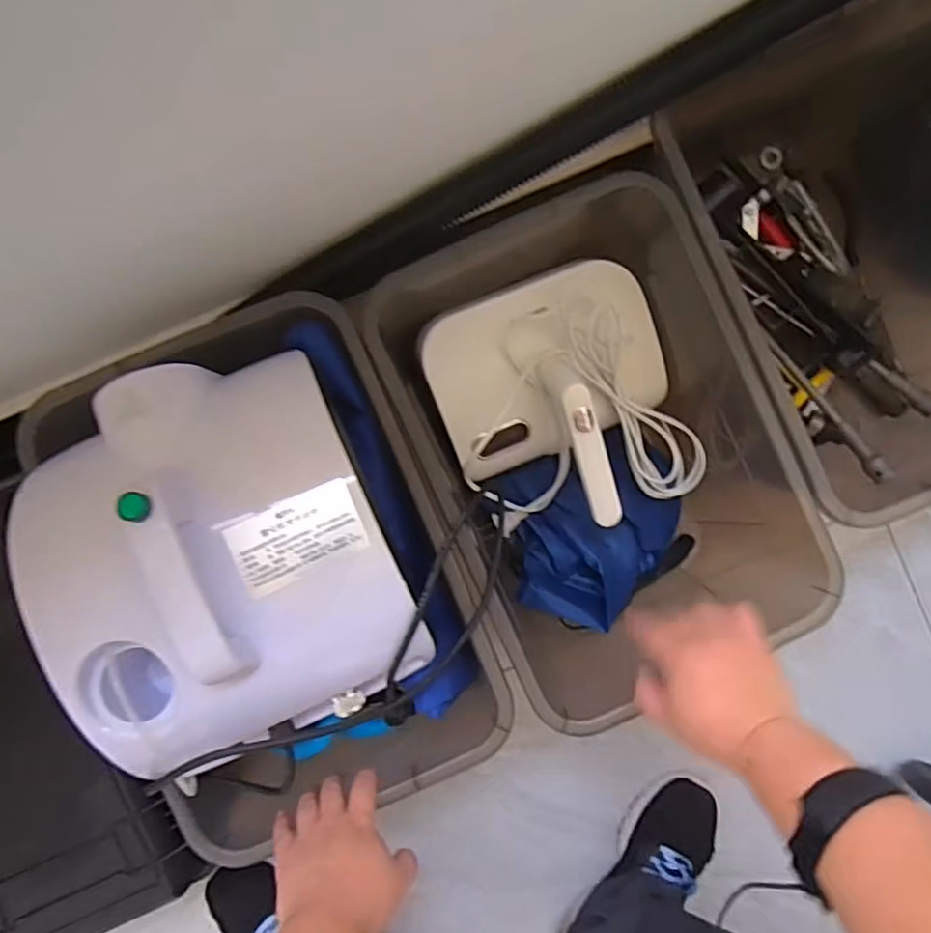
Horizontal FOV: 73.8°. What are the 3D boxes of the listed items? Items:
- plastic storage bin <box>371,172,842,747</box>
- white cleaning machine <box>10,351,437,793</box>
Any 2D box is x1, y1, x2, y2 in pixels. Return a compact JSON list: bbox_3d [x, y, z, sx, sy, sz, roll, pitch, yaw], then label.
[{"bbox_3d":[0.124,-0.023,0.653,0.313,0.222,0.442,-23,91,-2],"label":"plastic storage bin"},{"bbox_3d":[-0.189,0.073,0.491,0.252,0.190,0.296,-24,91,-2],"label":"white cleaning machine"}]

